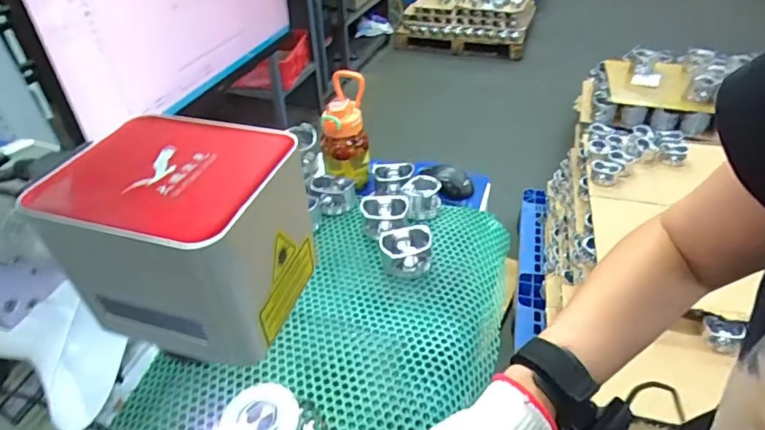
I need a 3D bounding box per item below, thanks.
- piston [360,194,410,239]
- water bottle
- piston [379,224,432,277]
[{"bbox_3d":[0.005,0.000,0.763,0.074,0.043,0.074,-5,39,-1],"label":"piston"},{"bbox_3d":[-0.069,-0.151,0.853,0.082,0.197,0.085,-4,39,-1],"label":"water bottle"},{"bbox_3d":[0.034,0.047,0.695,0.072,0.041,0.077,-8,40,-6],"label":"piston"}]

